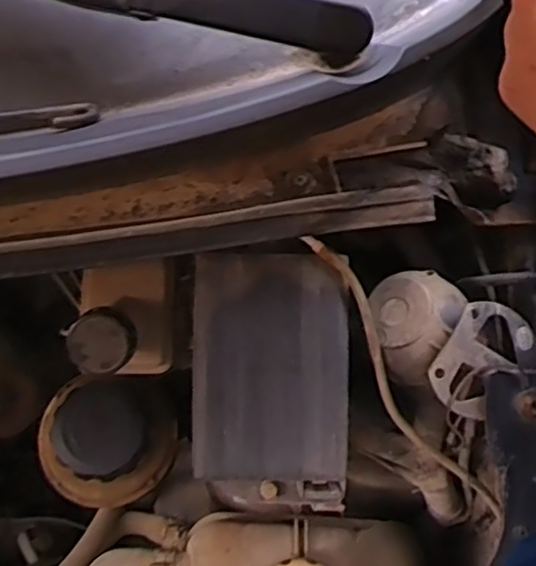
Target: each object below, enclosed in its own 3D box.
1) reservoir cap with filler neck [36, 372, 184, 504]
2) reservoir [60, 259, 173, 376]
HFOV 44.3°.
[{"bbox_3d":[-0.113,0.108,0.452,0.092,0.045,0.082,7,72,0],"label":"reservoir cap with filler neck"},{"bbox_3d":[-0.097,0.023,0.438,0.059,0.074,0.078,-4,72,-4],"label":"reservoir"}]

